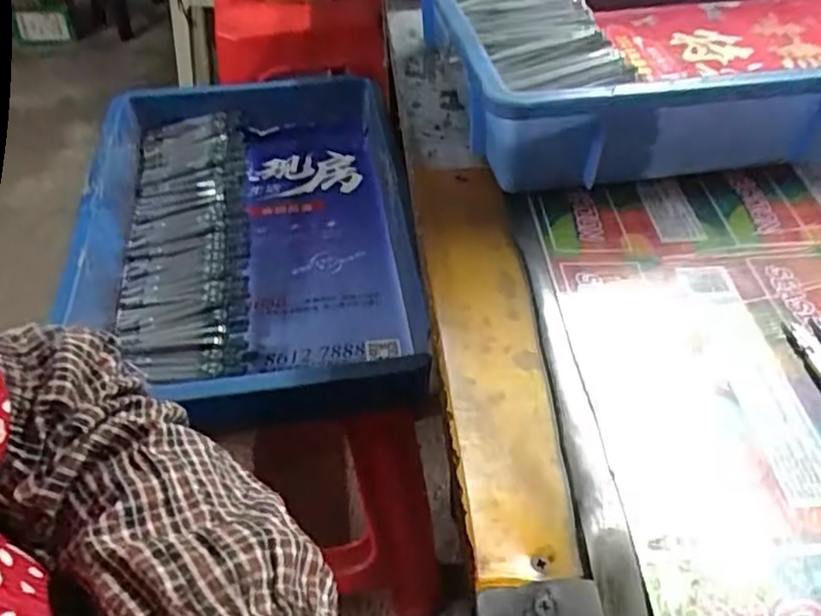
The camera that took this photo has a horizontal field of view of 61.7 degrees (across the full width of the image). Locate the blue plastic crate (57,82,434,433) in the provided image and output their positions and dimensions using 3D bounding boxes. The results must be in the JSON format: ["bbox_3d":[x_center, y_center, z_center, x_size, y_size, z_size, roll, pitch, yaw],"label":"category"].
[{"bbox_3d":[-0.152,-0.085,0.658,0.294,0.076,0.398,-7,46,-5],"label":"blue plastic crate"}]

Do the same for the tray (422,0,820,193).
[{"bbox_3d":[0.257,-0.218,0.536,0.469,0.087,0.307,-7,46,-5],"label":"tray"}]

